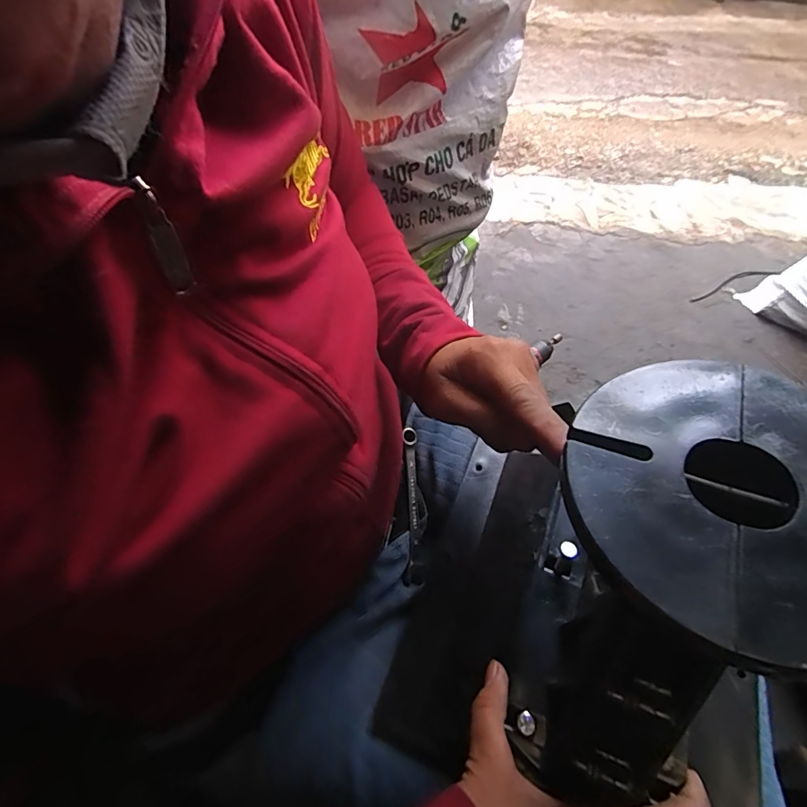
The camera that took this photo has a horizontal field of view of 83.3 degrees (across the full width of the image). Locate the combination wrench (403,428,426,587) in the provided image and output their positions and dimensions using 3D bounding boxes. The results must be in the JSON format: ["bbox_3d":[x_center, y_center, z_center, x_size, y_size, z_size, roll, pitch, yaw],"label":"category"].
[{"bbox_3d":[0.007,0.093,0.420,0.018,0.007,0.140,-1,77,-4],"label":"combination wrench"}]

